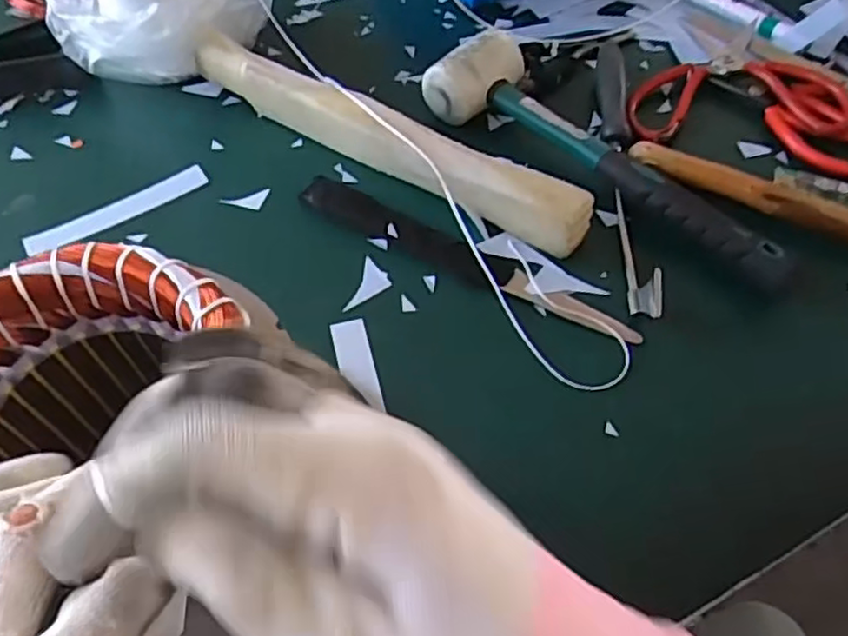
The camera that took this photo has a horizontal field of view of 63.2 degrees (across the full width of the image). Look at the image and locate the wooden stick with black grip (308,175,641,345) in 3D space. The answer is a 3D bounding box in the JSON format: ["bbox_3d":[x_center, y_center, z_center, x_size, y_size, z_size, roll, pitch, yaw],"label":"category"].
[{"bbox_3d":[0.022,-0.041,0.443,0.239,0.010,0.025,27,59,19],"label":"wooden stick with black grip"}]

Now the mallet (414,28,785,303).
[{"bbox_3d":[0.127,-0.115,0.469,0.277,0.042,0.067,35,62,23],"label":"mallet"}]

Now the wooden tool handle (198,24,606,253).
[{"bbox_3d":[-0.038,-0.130,0.489,0.331,0.045,0.032,31,61,21],"label":"wooden tool handle"}]

